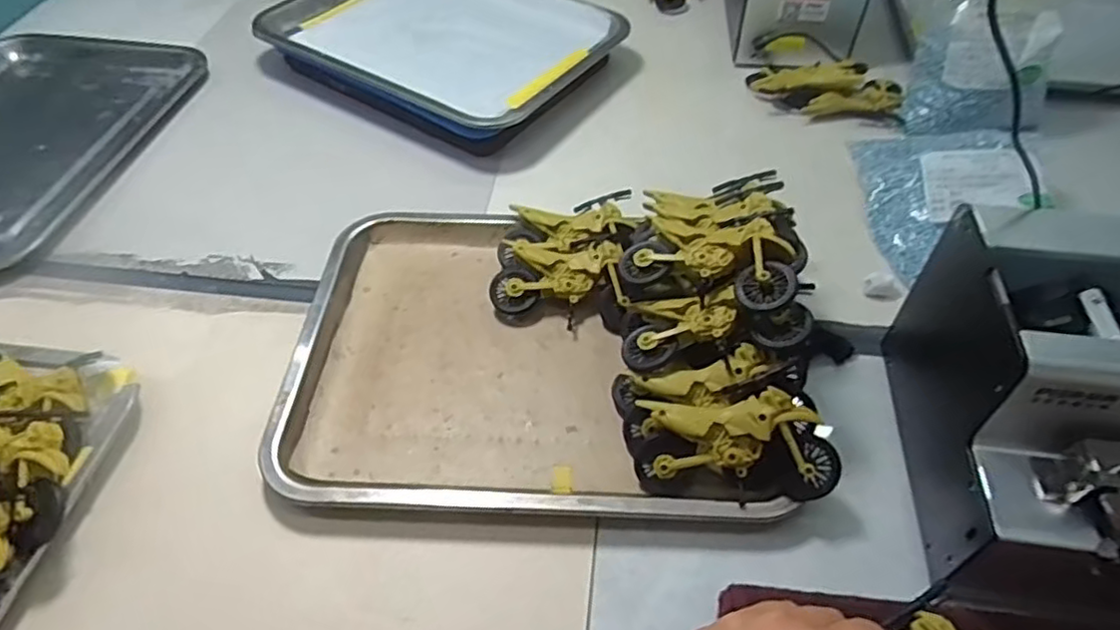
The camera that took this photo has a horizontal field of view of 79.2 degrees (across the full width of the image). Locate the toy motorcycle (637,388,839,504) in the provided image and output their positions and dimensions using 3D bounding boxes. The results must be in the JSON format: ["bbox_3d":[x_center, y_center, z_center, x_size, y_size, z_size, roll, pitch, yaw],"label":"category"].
[{"bbox_3d":[0.104,0.079,0.413,0.118,0.063,0.028,-4,7,14],"label":"toy motorcycle"}]

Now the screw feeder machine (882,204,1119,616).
[{"bbox_3d":[0.276,0.056,0.376,0.131,0.156,0.176,11,51,8],"label":"screw feeder machine"}]

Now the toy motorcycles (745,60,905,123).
[{"bbox_3d":[0.273,-0.233,0.693,0.151,0.044,0.061,9,51,6],"label":"toy motorcycles"}]

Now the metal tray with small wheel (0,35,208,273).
[{"bbox_3d":[-0.535,-0.178,0.665,0.255,0.016,0.352,8,51,5],"label":"metal tray with small wheel"}]

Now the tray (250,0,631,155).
[{"bbox_3d":[-0.121,-0.303,0.754,0.355,0.048,0.275,30,56,23],"label":"tray"}]

